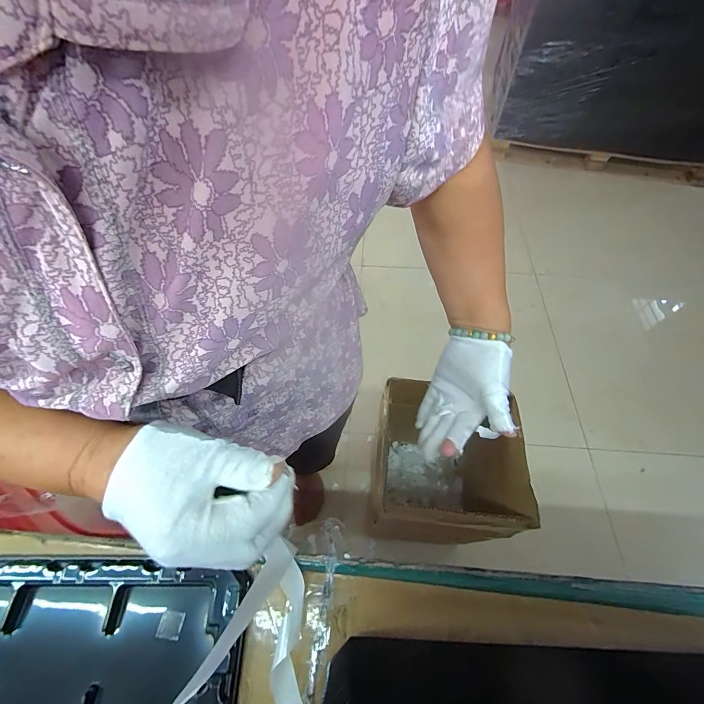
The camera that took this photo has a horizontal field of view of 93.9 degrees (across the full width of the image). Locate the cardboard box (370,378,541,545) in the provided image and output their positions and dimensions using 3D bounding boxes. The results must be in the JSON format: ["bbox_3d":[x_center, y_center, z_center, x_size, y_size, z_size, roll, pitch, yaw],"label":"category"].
[{"bbox_3d":[0.191,0.300,0.785,0.265,0.439,0.262,4,59,5],"label":"cardboard box"}]

